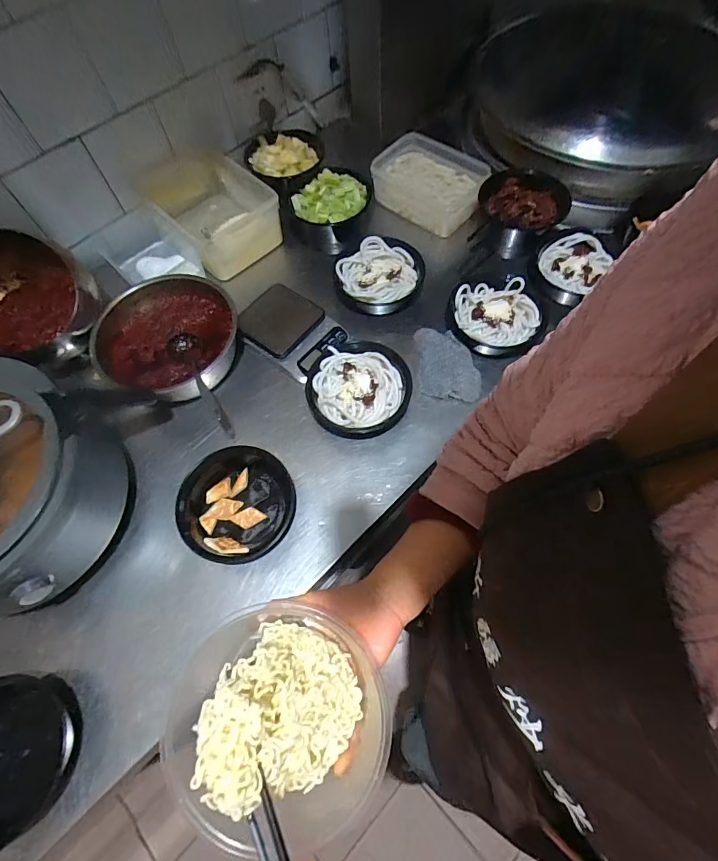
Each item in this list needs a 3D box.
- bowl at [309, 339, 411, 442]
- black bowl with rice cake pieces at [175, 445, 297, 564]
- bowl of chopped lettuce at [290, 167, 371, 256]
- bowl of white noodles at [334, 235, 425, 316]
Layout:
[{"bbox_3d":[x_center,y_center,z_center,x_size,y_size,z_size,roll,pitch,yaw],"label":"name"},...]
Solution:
[{"bbox_3d":[-0.001,-0.066,0.698,0.159,0.068,0.157,-1,64,3],"label":"bowl"},{"bbox_3d":[-0.183,0.106,0.629,0.166,0.058,0.158,-1,64,3],"label":"black bowl with rice cake pieces"},{"bbox_3d":[-0.055,-0.444,0.848,0.147,0.082,0.148,-1,64,3],"label":"bowl of chopped lettuce"},{"bbox_3d":[0.040,-0.304,0.814,0.162,0.060,0.170,-1,64,3],"label":"bowl of white noodles"}]

